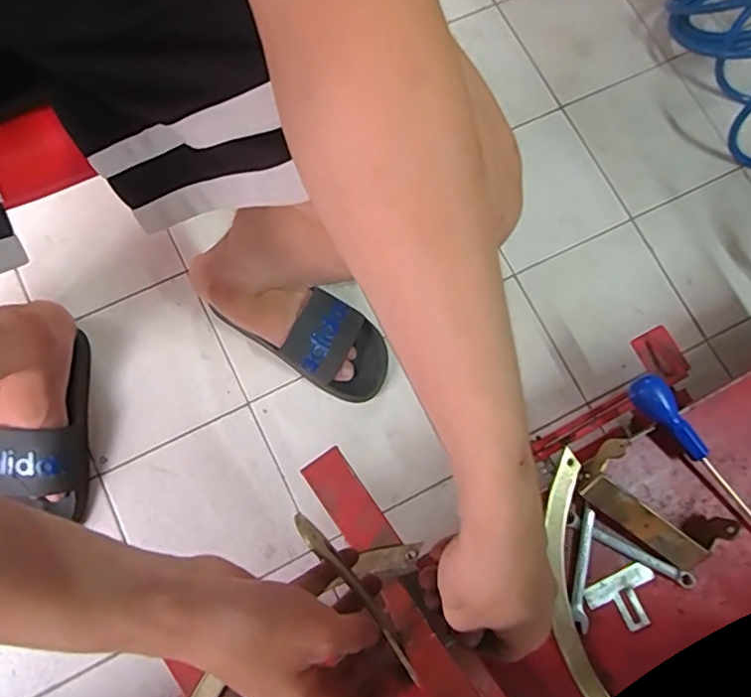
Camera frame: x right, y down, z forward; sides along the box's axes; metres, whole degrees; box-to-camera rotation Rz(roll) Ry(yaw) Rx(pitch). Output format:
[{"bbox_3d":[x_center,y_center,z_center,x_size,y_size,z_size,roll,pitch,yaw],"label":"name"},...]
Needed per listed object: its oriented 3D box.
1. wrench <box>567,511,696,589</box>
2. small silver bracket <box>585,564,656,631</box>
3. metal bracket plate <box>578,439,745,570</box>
[{"bbox_3d":[0.242,0.192,0.539,0.121,0.014,0.013,28,74,8],"label":"wrench"},{"bbox_3d":[0.232,0.233,0.526,0.066,0.005,0.049,-24,74,-8],"label":"small silver bracket"},{"bbox_3d":[0.257,0.147,0.532,0.136,0.041,0.067,37,78,5],"label":"metal bracket plate"}]

